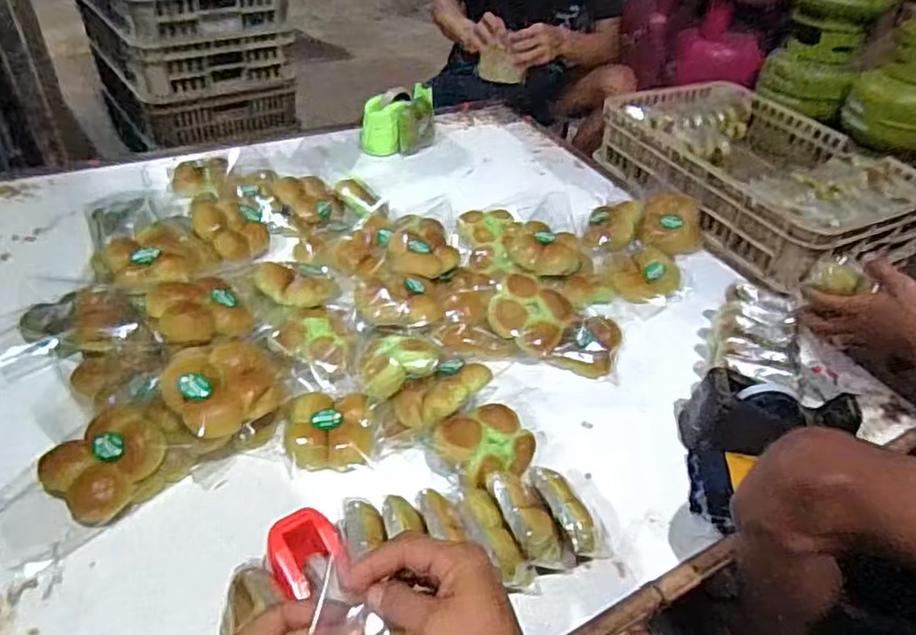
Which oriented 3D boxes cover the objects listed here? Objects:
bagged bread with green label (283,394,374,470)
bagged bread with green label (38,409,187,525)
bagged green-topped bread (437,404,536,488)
[{"bbox_3d":[-0.159,0.138,0.786,0.107,0.042,0.101,-2,41,-9],"label":"bagged bread with green label"},{"bbox_3d":[-0.389,0.166,0.712,0.107,0.077,0.115,3,41,-3],"label":"bagged bread with green label"},{"bbox_3d":[0.036,0.163,0.786,0.116,0.065,0.088,-23,48,-29],"label":"bagged green-topped bread"}]

